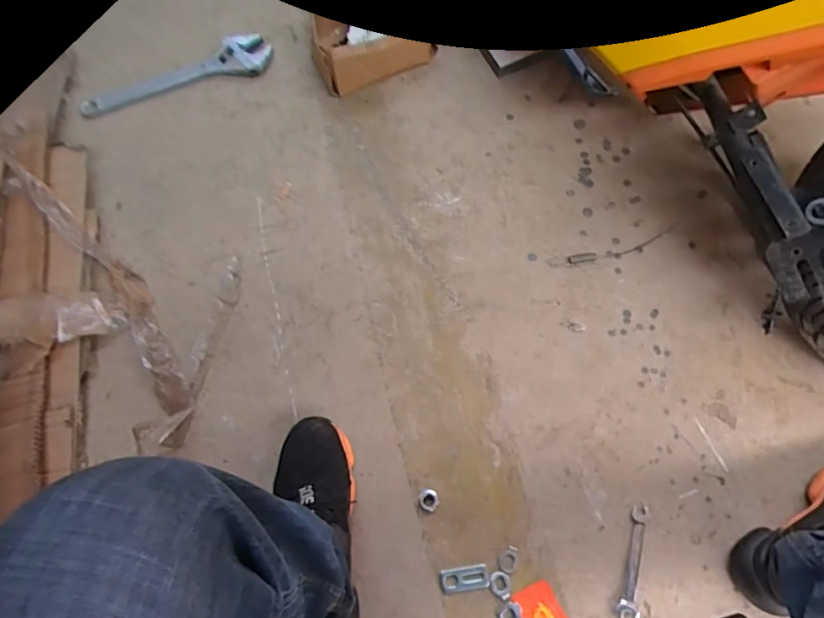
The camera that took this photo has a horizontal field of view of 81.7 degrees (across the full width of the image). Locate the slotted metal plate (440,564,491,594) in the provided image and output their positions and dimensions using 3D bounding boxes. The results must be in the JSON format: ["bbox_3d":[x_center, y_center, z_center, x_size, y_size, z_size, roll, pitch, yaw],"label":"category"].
[{"bbox_3d":[0.066,0.337,0.595,0.060,0.006,0.027,-9,71,-1],"label":"slotted metal plate"}]

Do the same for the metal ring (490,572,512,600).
[{"bbox_3d":[0.110,0.343,0.592,0.027,0.004,0.027,-1,71,2],"label":"metal ring"}]

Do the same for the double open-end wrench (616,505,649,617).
[{"bbox_3d":[0.277,0.317,0.596,0.027,0.004,0.134,12,72,6],"label":"double open-end wrench"}]

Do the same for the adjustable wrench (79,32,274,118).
[{"bbox_3d":[-0.429,-0.430,0.874,0.347,0.021,0.091,-17,72,-4],"label":"adjustable wrench"}]

